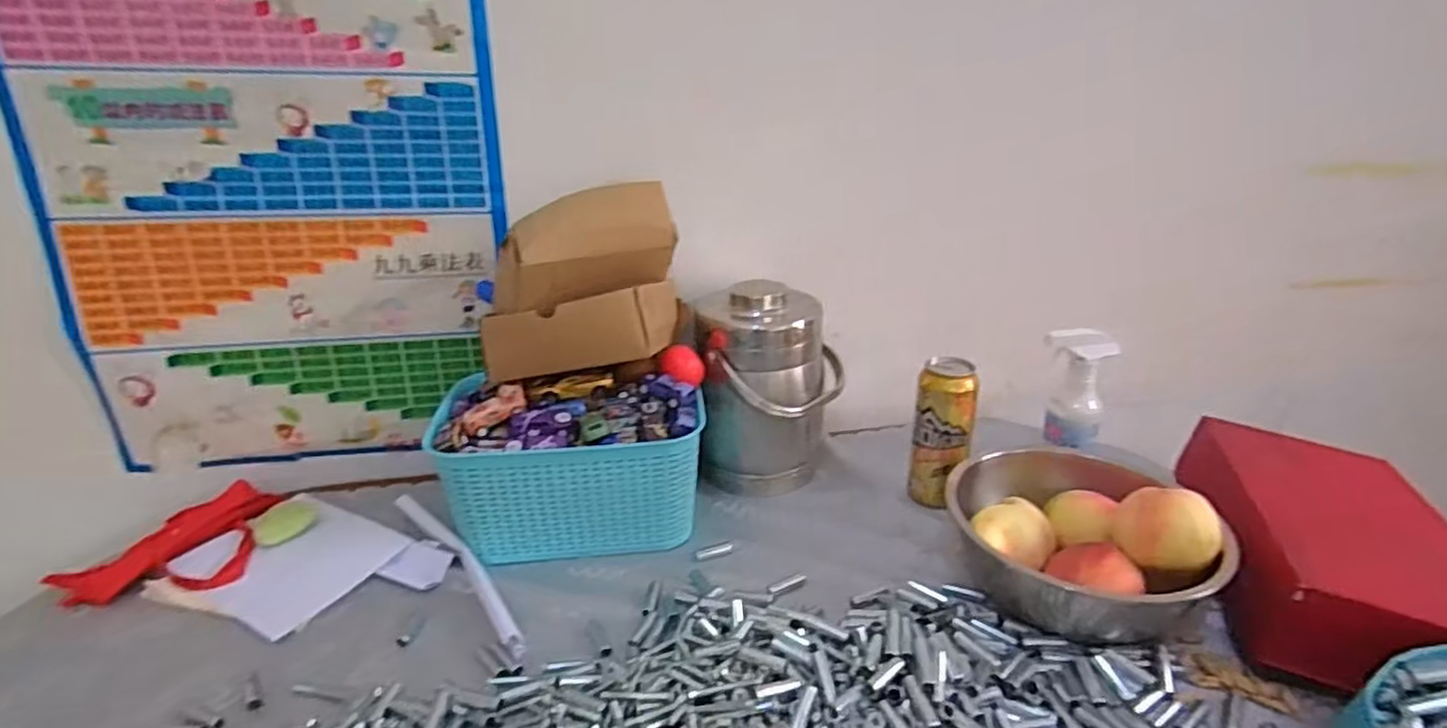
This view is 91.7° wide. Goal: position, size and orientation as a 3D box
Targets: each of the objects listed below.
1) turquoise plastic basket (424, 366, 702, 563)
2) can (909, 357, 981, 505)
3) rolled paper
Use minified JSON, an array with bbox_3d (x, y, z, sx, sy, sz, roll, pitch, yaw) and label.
[{"bbox_3d":[-0.161,0.111,0.764,0.274,0.136,0.151,-4,23,-9],"label":"turquoise plastic basket"},{"bbox_3d":[0.247,0.079,0.793,0.064,0.163,0.056,8,24,19],"label":"can"},{"bbox_3d":[-0.267,0.196,0.707,0.027,0.019,0.296,-19,29,-36],"label":"rolled paper"}]

